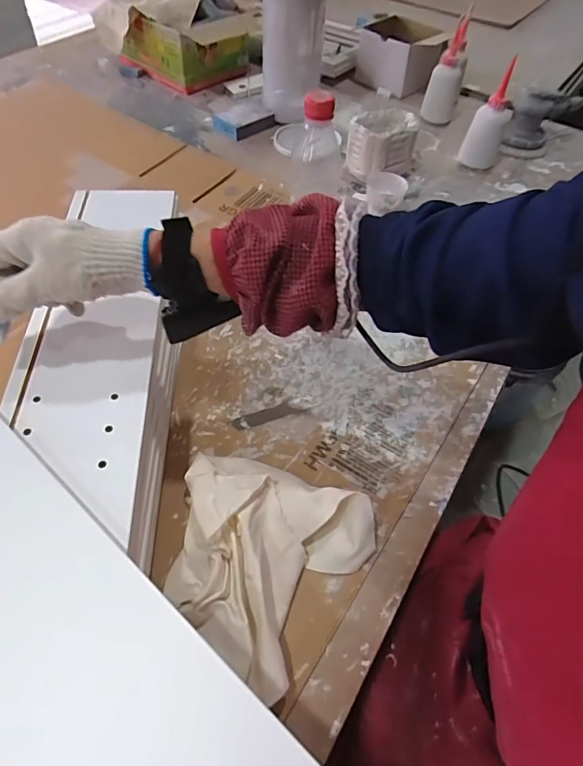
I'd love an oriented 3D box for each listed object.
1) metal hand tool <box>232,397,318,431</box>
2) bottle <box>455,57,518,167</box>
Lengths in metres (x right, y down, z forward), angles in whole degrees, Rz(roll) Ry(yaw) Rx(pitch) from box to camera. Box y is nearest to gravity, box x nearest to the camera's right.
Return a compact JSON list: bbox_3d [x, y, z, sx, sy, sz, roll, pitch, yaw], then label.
[{"bbox_3d":[-0.018,0.031,0.512,0.100,0.004,0.020,-16,56,-15],"label":"metal hand tool"},{"bbox_3d":[0.359,-0.478,0.825,0.066,0.151,0.075,25,56,14],"label":"bottle"}]

